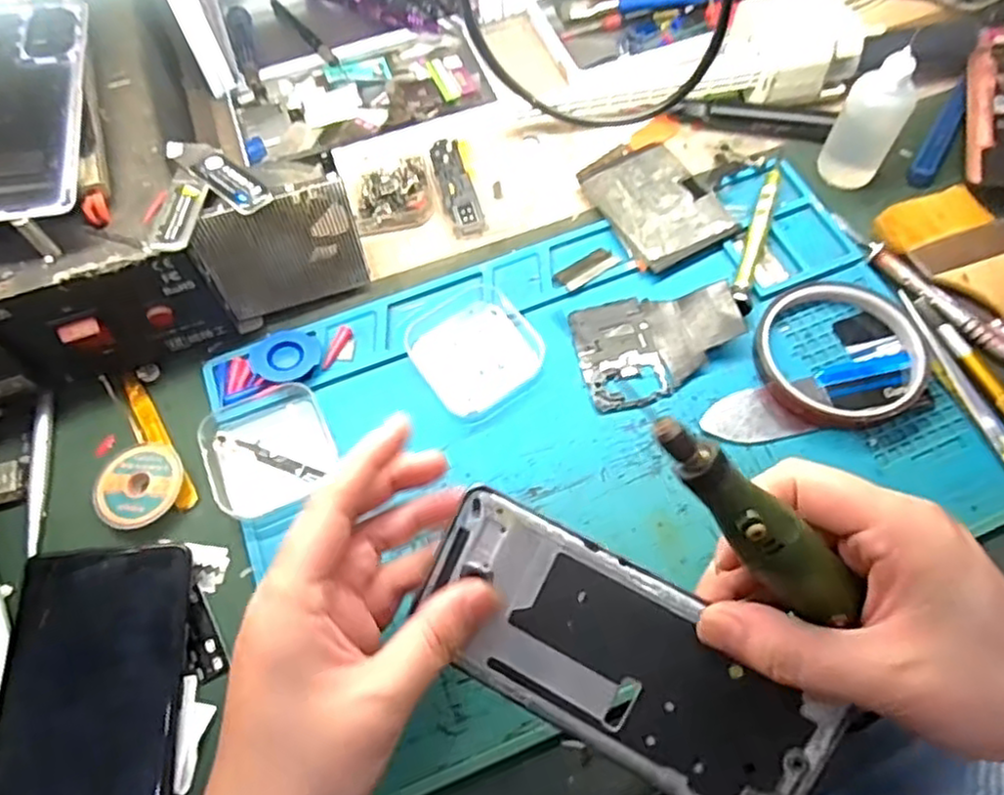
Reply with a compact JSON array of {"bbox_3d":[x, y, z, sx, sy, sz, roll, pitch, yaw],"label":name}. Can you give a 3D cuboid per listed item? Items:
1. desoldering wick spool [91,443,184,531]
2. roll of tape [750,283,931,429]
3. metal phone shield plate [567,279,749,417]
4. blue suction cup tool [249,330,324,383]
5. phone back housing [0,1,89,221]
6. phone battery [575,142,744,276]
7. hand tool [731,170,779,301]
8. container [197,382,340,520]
[{"bbox_3d":[-0.188,0.045,0.360,0.045,0.010,0.043,-1,63,2],"label":"desoldering wick spool"},{"bbox_3d":[0.183,-0.026,0.376,0.087,0.014,0.088,-1,63,2],"label":"roll of tape"},{"bbox_3d":[0.087,-0.033,0.380,0.089,0.013,0.063,-14,64,-4],"label":"metal phone shield plate"},{"bbox_3d":[-0.120,-0.023,0.387,0.038,0.012,0.034,-23,65,-9],"label":"blue suction cup tool"},{"bbox_3d":[-0.243,-0.144,0.338,0.072,0.005,0.154,-10,63,-12],"label":"phone back housing"},{"bbox_3d":[0.091,-0.125,0.432,0.064,0.010,0.101,-27,65,-11],"label":"phone battery"},{"bbox_3d":[0.151,-0.095,0.413,0.009,0.013,0.102,18,65,11],"label":"hand tool"},{"bbox_3d":[-0.122,0.025,0.363,0.061,0.012,0.068,-22,65,-9],"label":"container"}]

